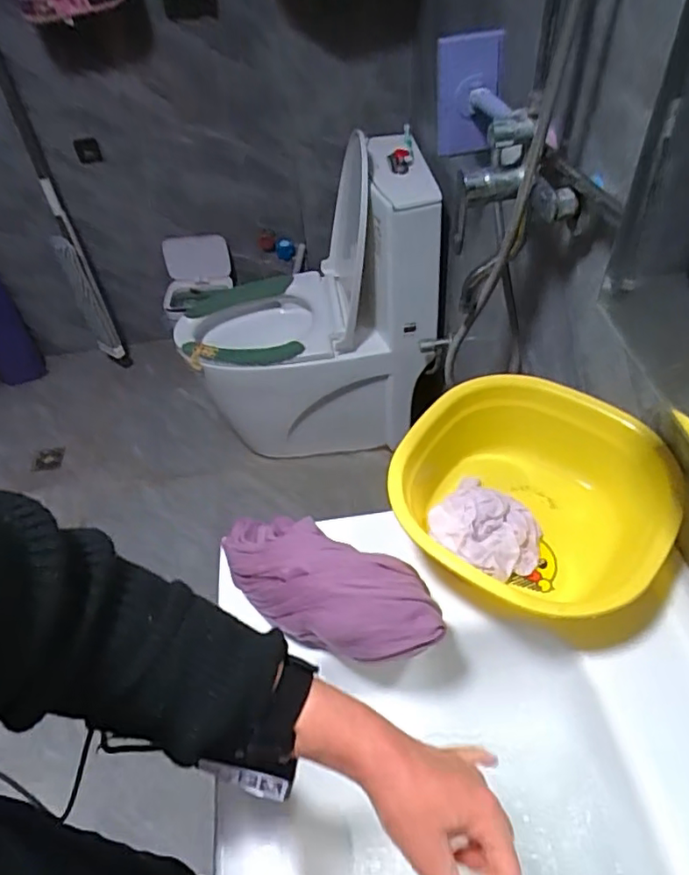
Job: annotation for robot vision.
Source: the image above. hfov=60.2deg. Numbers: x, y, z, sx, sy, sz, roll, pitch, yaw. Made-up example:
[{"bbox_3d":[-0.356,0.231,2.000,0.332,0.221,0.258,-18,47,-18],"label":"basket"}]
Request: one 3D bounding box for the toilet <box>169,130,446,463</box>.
[{"bbox_3d":[-0.155,-0.371,1.644,0.732,0.798,0.542,-6,48,0],"label":"toilet"}]

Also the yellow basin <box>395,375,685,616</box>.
[{"bbox_3d":[0.184,0.067,0.628,0.251,0.107,0.252,25,55,26],"label":"yellow basin"}]

